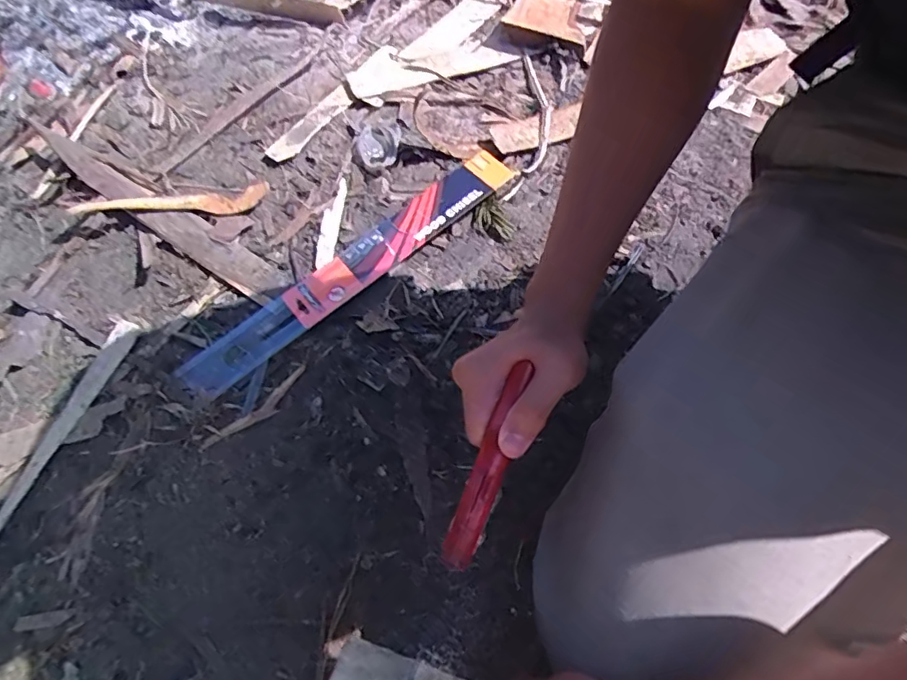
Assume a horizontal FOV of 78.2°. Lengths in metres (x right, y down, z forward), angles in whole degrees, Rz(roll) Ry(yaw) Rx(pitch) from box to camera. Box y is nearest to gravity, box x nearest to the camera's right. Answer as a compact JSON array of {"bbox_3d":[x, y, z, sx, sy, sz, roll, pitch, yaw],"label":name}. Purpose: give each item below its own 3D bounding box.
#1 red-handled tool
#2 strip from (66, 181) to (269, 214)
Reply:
[{"bbox_3d":[0.022,0.078,0.353,0.021,0.009,0.127,17,77,15],"label":"red-handled tool"},{"bbox_3d":[-0.381,-0.186,0.756,0.248,0.034,0.035,-9,53,-4],"label":"strip"}]

